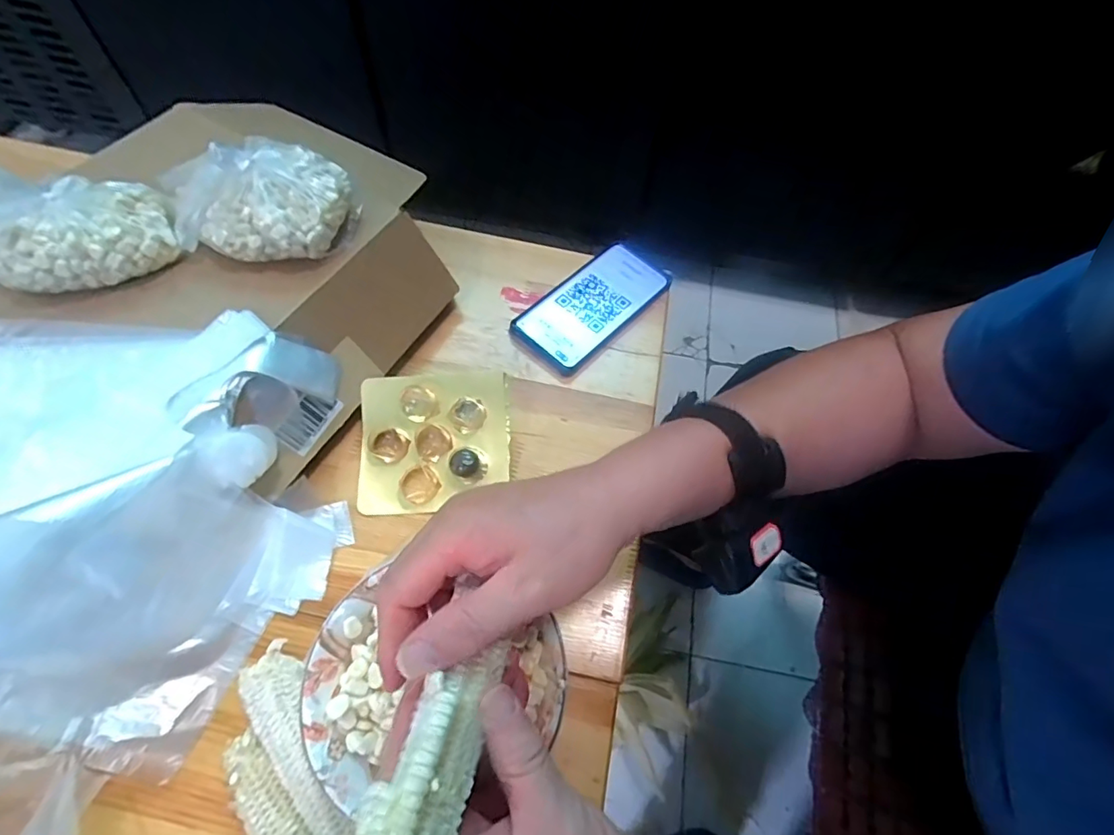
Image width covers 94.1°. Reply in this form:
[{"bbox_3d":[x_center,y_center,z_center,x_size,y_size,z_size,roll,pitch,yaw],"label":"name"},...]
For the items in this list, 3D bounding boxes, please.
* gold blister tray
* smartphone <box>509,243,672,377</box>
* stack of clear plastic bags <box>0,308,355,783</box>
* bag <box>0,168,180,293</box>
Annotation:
[{"bbox_3d":[-0.098,0.017,0.405,0.117,0.023,0.106,-3,81,-3],"label":"gold blister tray"},{"bbox_3d":[0.035,-0.111,0.505,0.078,0.013,0.162,39,67,16],"label":"smartphone"},{"bbox_3d":[-0.270,0.066,0.332,0.232,0.103,0.264,-7,63,-7],"label":"stack of clear plastic bags"},{"bbox_3d":[-0.339,-0.132,0.354,0.122,0.056,0.069,-26,67,-16],"label":"bag"}]

